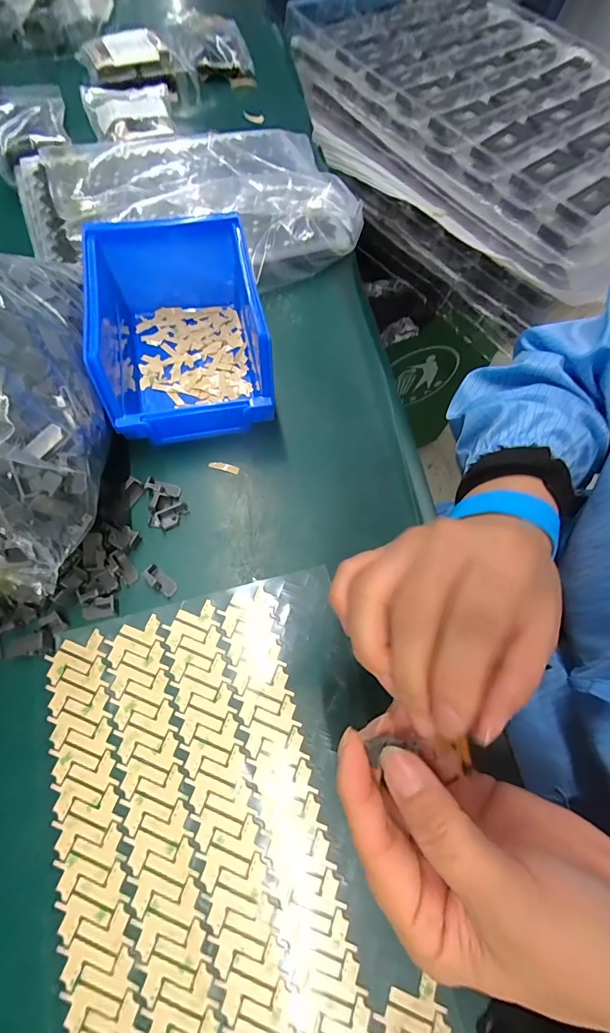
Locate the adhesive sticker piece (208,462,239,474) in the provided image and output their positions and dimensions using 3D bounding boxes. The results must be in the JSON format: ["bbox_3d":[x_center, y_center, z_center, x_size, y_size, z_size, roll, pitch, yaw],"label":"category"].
[{"bbox_3d":[-0.057,-0.035,0.287,0.021,0.004,0.006,16,78,1],"label":"adhesive sticker piece"}]

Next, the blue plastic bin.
[{"bbox_3d":[-0.087,-0.126,0.284,0.110,0.068,0.139,-12,70,-7],"label":"blue plastic bin"}]

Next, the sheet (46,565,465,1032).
[{"bbox_3d":[-0.039,0.161,0.210,0.173,0.004,0.244,-11,69,-8],"label":"sheet"}]

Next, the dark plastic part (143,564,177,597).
[{"bbox_3d":[-0.090,0.040,0.249,0.021,0.011,0.010,38,72,11],"label":"dark plastic part"}]

